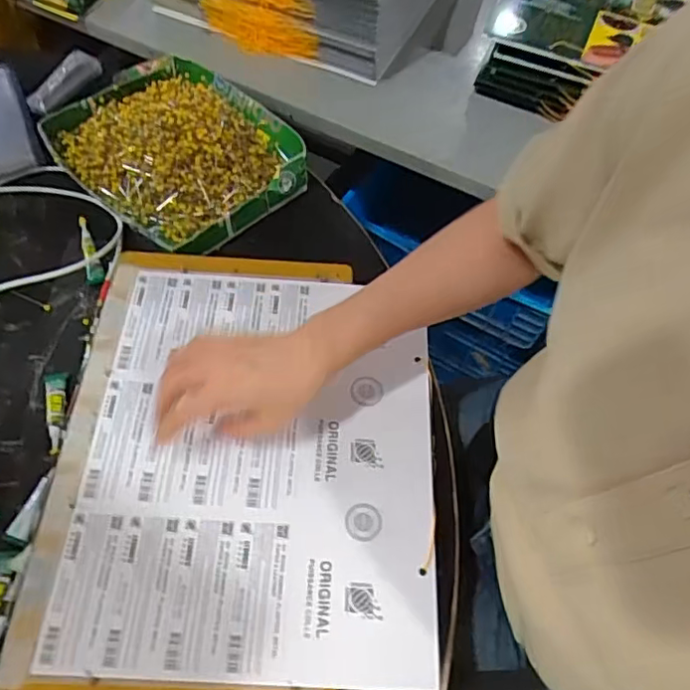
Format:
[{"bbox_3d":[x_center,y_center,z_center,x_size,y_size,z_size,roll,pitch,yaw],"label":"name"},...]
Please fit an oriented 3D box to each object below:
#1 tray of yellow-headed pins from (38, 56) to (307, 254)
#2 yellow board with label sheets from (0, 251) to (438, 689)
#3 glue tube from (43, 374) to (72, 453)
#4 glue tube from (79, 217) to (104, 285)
[{"bbox_3d":[-0.186,-0.224,0.654,0.255,0.063,0.209,39,68,22],"label":"tray of yellow-headed pins"},{"bbox_3d":[-0.076,0.085,0.482,0.290,0.011,0.371,4,60,-1],"label":"yellow board with label sheets"},{"bbox_3d":[-0.249,0.055,0.512,0.021,0.014,0.087,-14,50,-11],"label":"glue tube"},{"bbox_3d":[-0.261,-0.097,0.603,0.016,0.009,0.086,-20,61,-9],"label":"glue tube"}]

